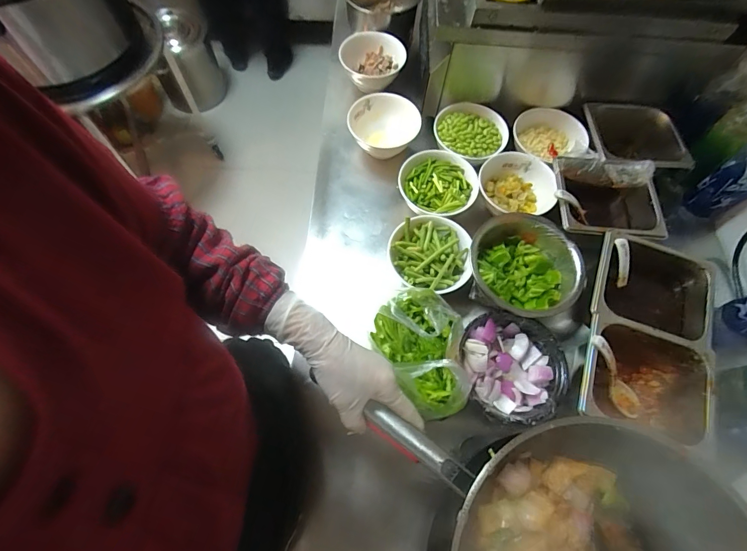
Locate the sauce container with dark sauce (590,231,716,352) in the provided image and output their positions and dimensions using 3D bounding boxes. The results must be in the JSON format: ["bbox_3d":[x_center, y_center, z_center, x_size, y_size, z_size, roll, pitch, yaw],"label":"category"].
[{"bbox_3d":[0.433,0.038,0.623,0.171,0.107,0.163,19,66,6],"label":"sauce container with dark sauce"}]

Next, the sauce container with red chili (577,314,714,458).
[{"bbox_3d":[0.387,0.159,0.574,0.176,0.108,0.138,22,67,7],"label":"sauce container with red chili"}]

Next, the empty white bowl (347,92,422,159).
[{"bbox_3d":[0.020,-0.302,0.783,0.145,0.078,0.122,1,66,-2],"label":"empty white bowl"}]

